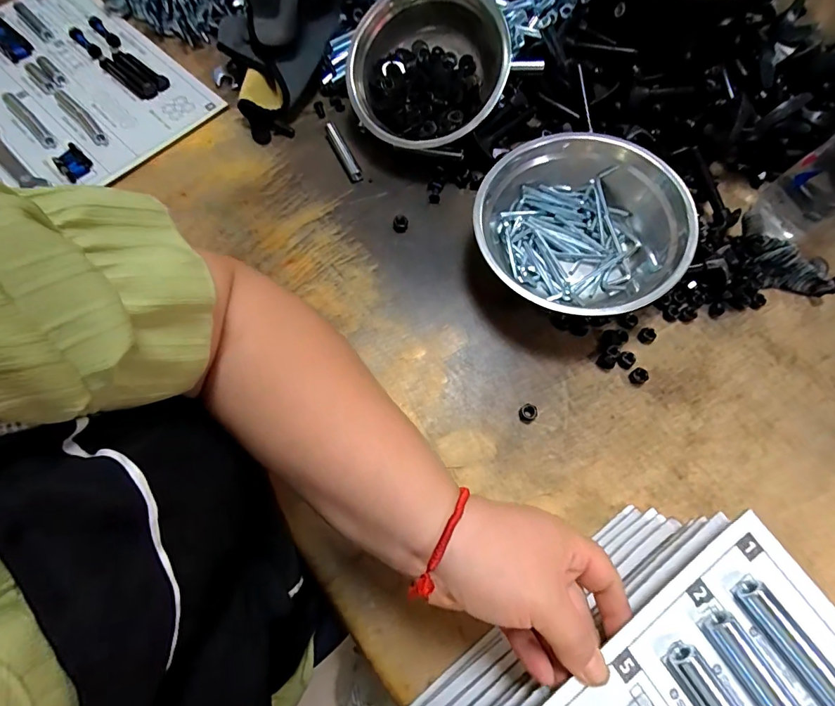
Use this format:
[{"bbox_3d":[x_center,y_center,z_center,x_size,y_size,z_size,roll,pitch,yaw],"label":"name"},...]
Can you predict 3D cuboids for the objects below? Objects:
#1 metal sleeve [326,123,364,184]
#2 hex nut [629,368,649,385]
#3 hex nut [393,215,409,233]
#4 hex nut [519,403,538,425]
[{"bbox_3d":[-0.094,-0.255,0.547,0.014,0.012,0.095,-24,71,-9],"label":"metal sleeve"},{"bbox_3d":[0.231,0.025,0.454,0.016,0.010,0.016,-30,72,-11],"label":"hex nut"},{"bbox_3d":[-0.020,-0.152,0.513,0.018,0.005,0.021,7,69,2],"label":"hex nut"},{"bbox_3d":[0.112,0.061,0.439,0.020,0.007,0.018,-39,74,-14],"label":"hex nut"}]

